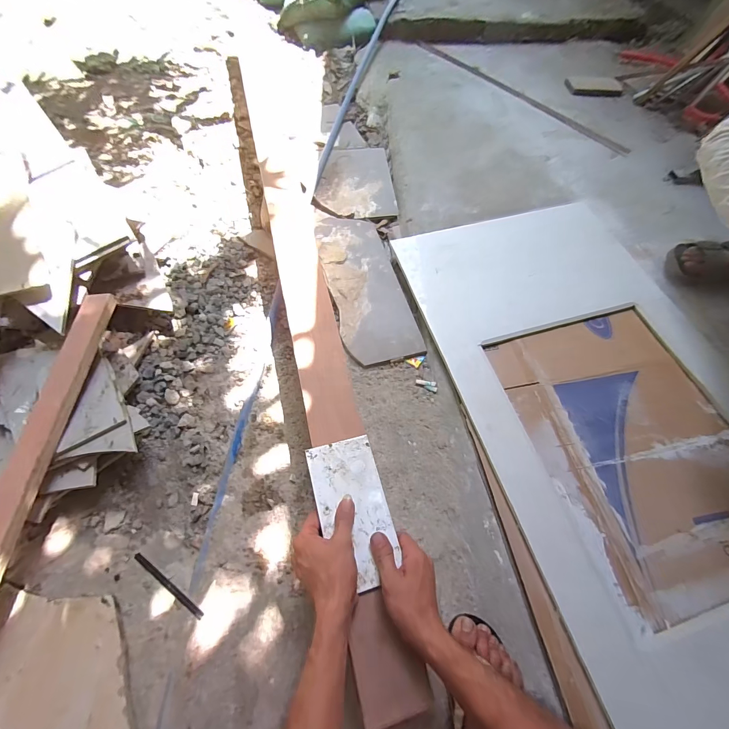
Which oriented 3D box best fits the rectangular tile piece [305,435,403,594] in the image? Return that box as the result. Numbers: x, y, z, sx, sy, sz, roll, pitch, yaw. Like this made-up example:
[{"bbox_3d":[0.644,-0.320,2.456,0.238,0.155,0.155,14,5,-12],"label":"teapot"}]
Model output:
[{"bbox_3d":[-0.014,0.205,0.504,0.097,0.011,0.194,-16,64,-8],"label":"rectangular tile piece"}]

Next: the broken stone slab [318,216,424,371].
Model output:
[{"bbox_3d":[-0.004,-0.211,0.875,0.174,0.013,0.465,-13,64,-7],"label":"broken stone slab"}]

